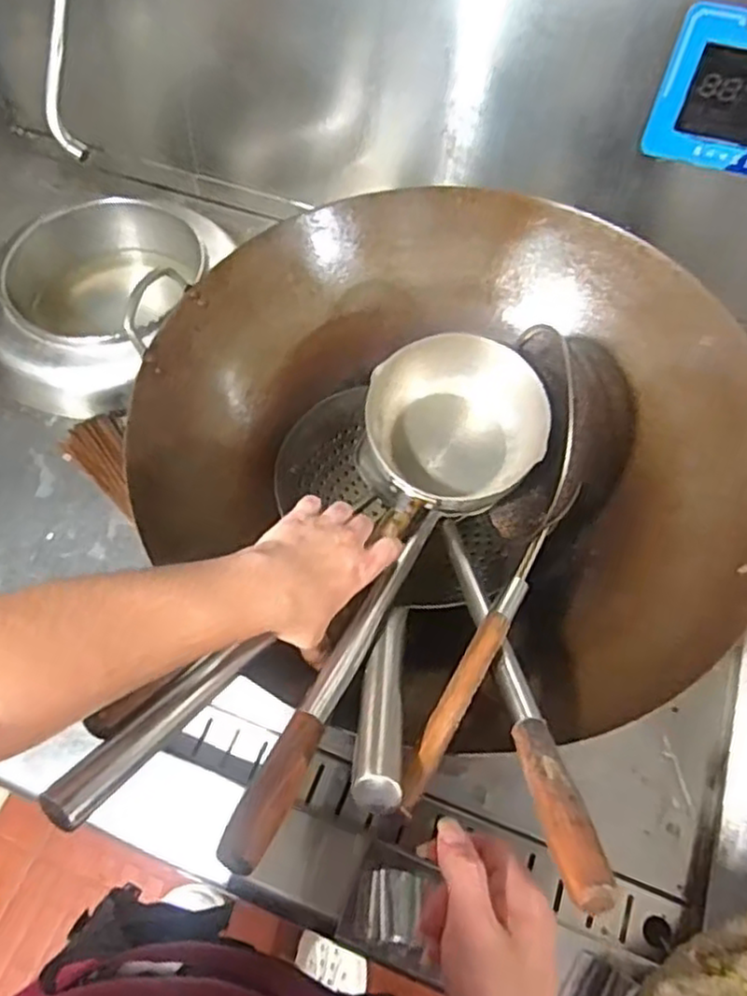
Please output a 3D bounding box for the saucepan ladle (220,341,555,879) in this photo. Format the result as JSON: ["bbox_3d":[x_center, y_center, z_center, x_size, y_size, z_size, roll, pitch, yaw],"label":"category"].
[{"bbox_3d":[0.019,0.055,0.589,0.175,0.131,0.521,17,45,9],"label":"saucepan ladle"}]

